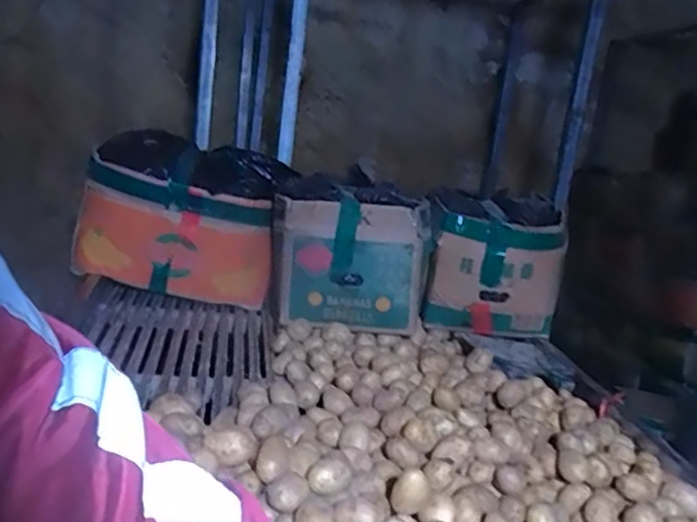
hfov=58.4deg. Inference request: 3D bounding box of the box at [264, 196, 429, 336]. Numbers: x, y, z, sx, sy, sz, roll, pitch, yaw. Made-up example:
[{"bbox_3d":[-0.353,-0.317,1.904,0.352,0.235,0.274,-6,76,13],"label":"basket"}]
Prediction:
[{"bbox_3d":[-0.003,-0.009,1.341,0.343,0.248,0.190,5,13,-1],"label":"box"}]

